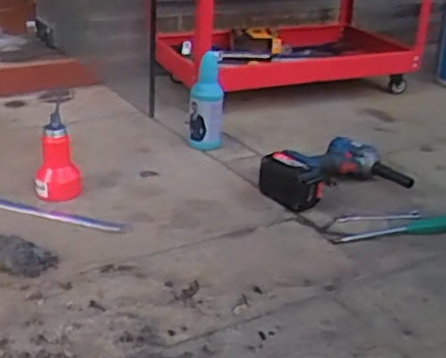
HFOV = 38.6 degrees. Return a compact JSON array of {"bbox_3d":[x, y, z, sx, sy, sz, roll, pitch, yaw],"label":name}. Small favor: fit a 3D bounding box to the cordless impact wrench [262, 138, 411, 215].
[{"bbox_3d":[0.198,0.003,1.200,0.255,0.111,0.172,-5,26,-17],"label":"cordless impact wrench"}]

